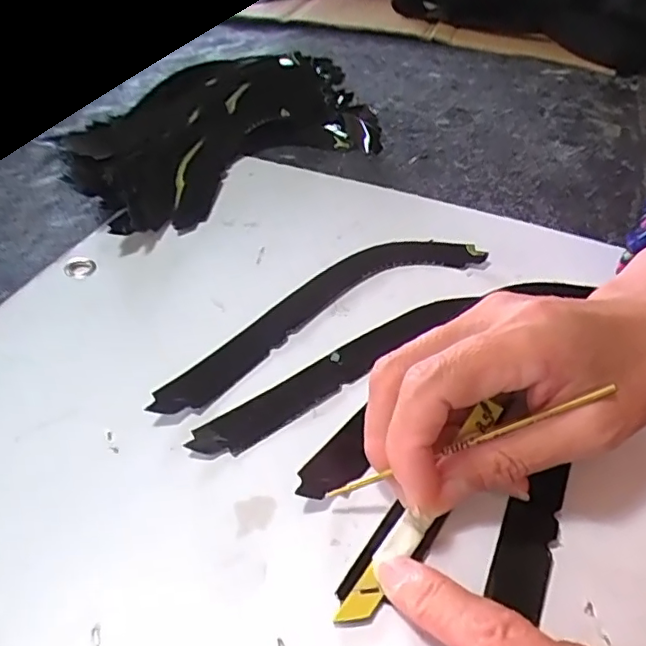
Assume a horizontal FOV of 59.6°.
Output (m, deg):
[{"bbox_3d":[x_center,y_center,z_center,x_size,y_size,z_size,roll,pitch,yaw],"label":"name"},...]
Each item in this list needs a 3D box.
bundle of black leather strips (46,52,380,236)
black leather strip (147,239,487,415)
[{"bbox_3d":[-0.074,-0.137,0.385,0.215,0.044,0.143,-30,52,-30],"label":"bundle of black leather strips"},{"bbox_3d":[-0.001,-0.011,0.289,0.193,0.007,0.042,-26,50,-27],"label":"black leather strip"}]

